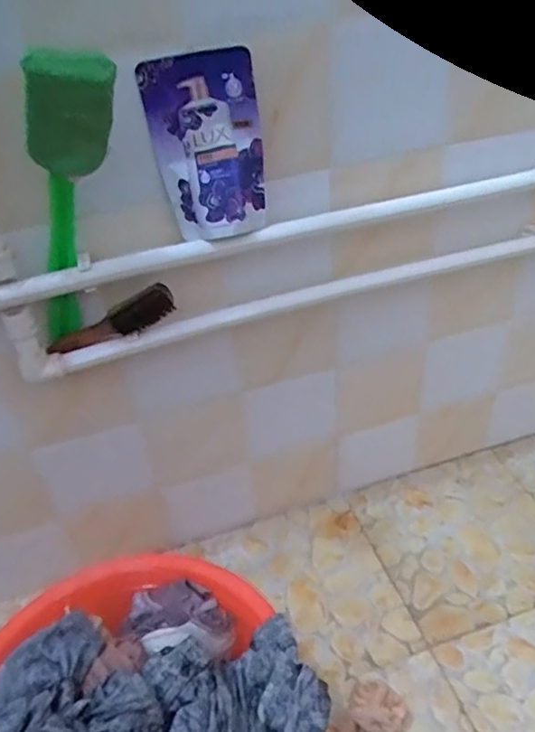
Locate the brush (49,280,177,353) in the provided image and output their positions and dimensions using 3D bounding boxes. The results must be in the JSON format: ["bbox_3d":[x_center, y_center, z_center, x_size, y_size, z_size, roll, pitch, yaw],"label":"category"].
[{"bbox_3d":[-0.183,-0.050,0.682,0.152,0.051,0.025,-26,37,4],"label":"brush"}]

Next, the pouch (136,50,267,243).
[{"bbox_3d":[-0.064,-0.231,0.617,0.113,0.185,0.032,-7,24,4],"label":"pouch"}]

